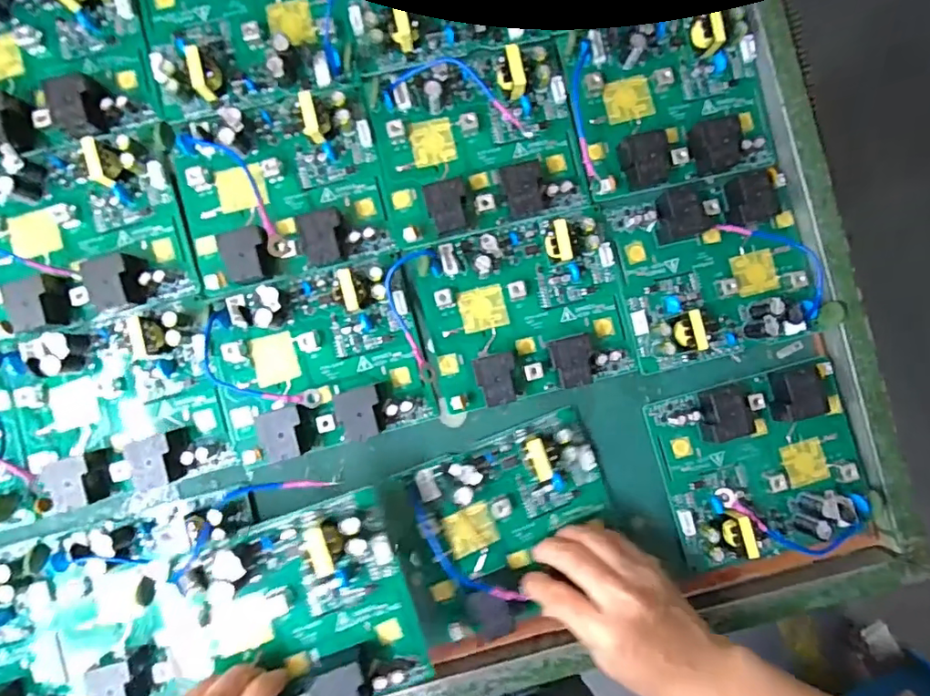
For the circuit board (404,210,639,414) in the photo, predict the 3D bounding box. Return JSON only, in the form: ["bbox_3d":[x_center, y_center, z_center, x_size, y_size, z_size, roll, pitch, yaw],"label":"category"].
[{"bbox_3d":[0.038,-0.025,0.344,0.133,0.022,0.112,-14,89,-3],"label":"circuit board"}]

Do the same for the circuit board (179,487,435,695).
[{"bbox_3d":[-0.088,0.147,0.292,0.111,0.026,0.110,-17,89,-3],"label":"circuit board"}]

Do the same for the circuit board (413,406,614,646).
[{"bbox_3d":[0.032,0.114,0.340,0.129,0.025,0.113,-19,89,-3],"label":"circuit board"}]

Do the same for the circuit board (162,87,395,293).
[{"bbox_3d":[-0.121,-0.107,0.339,0.133,0.025,0.119,-15,89,-3],"label":"circuit board"}]

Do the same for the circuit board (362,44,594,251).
[{"bbox_3d":[0.010,-0.136,0.344,0.132,0.022,0.113,-13,89,-3],"label":"circuit board"}]

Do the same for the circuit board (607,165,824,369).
[{"bbox_3d":[0.169,-0.054,0.348,0.127,0.023,0.113,-14,89,-3],"label":"circuit board"}]

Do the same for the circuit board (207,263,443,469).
[{"bbox_3d":[-0.097,0.009,0.338,0.131,0.022,0.107,-14,89,-3],"label":"circuit board"}]

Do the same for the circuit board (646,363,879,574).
[{"bbox_3d":[0.197,0.078,0.342,0.127,0.025,0.115,-14,89,-3],"label":"circuit board"}]

